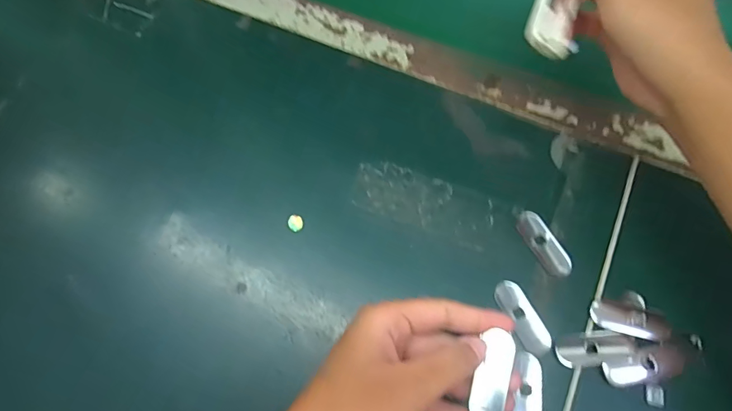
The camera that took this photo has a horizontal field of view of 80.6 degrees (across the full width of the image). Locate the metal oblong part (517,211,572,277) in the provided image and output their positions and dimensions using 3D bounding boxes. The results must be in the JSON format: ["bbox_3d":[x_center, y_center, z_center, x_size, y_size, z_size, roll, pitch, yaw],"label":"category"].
[{"bbox_3d":[0.127,0.027,0.307,0.020,0.004,0.050,-27,71,-8],"label":"metal oblong part"}]

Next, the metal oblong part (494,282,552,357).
[{"bbox_3d":[0.105,0.075,0.289,0.019,0.004,0.051,-26,71,-8],"label":"metal oblong part"}]

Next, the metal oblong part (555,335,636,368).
[{"bbox_3d":[0.151,0.095,0.281,0.050,0.004,0.018,-7,69,-1],"label":"metal oblong part"}]

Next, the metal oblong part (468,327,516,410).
[{"bbox_3d":[0.070,0.095,0.237,0.018,0.004,0.048,18,72,8],"label":"metal oblong part"}]

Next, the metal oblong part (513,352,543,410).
[{"bbox_3d":[0.103,0.121,0.273,0.017,0.004,0.051,8,70,5],"label":"metal oblong part"}]

